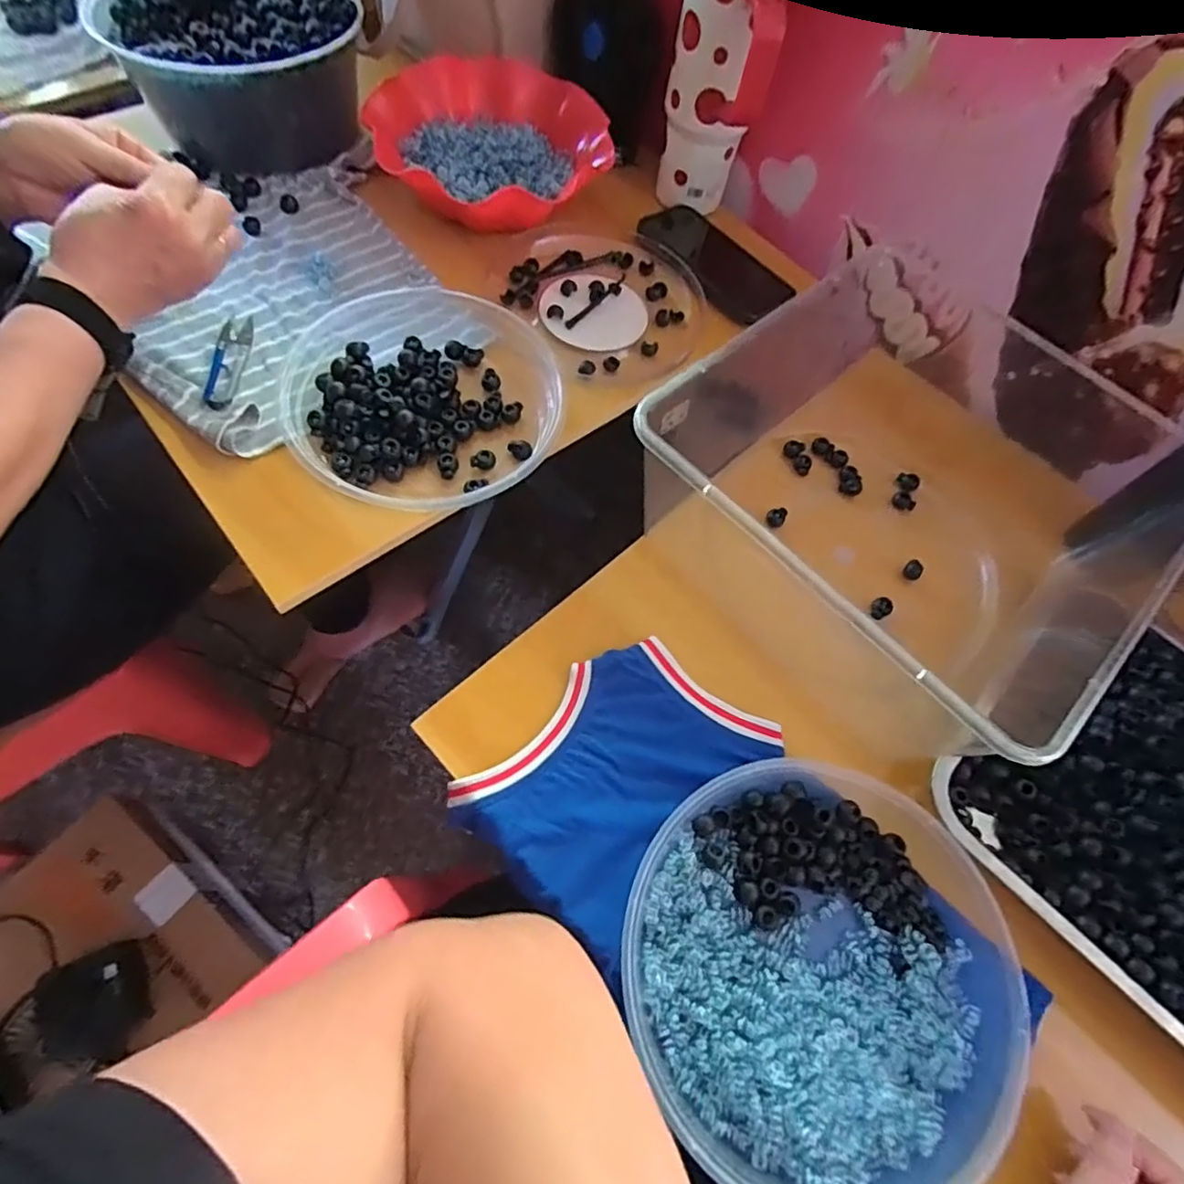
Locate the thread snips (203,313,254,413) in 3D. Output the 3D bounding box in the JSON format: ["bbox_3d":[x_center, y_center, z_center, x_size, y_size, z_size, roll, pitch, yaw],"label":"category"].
[{"bbox_3d":[-0.292,-0.185,0.497,0.026,0.004,0.109,1,58,-13],"label":"thread snips"}]

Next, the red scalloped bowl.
[{"bbox_3d":[-0.103,-0.472,0.628,0.230,0.051,0.238,2,64,-5],"label":"red scalloped bowl"}]

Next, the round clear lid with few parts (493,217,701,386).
[{"bbox_3d":[0.014,-0.282,0.583,0.171,0.020,0.201,-32,72,-21],"label":"round clear lid with few parts"}]

